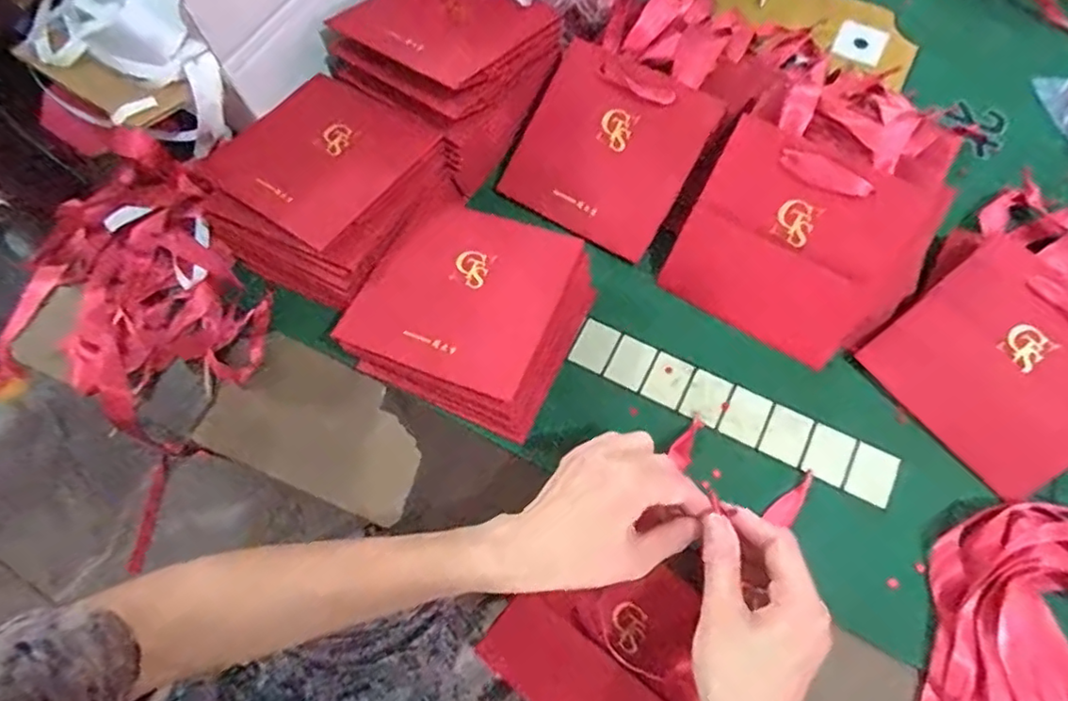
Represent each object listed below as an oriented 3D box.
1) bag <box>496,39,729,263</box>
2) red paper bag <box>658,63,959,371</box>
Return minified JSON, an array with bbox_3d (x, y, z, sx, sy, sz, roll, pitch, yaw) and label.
[{"bbox_3d":[0.058,-0.164,0.491,0.141,0.013,0.140,33,102,9],"label":"bag"},{"bbox_3d":[0.199,-0.083,0.443,0.160,0.031,0.160,31,111,12],"label":"red paper bag"}]

